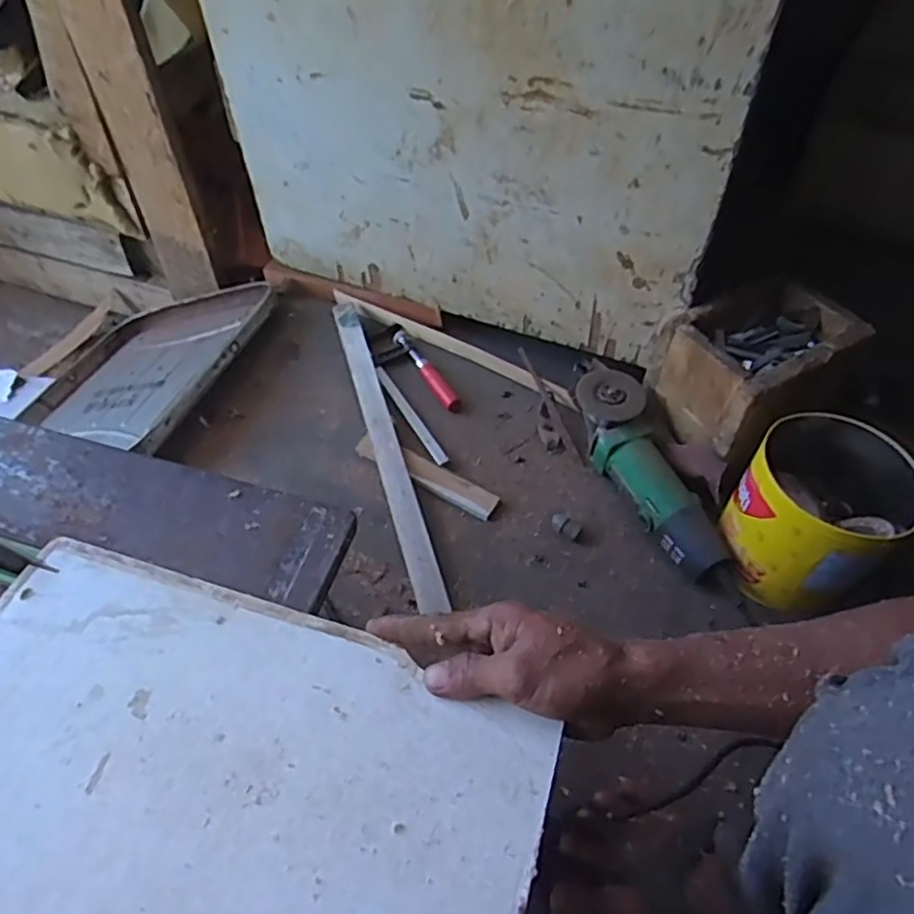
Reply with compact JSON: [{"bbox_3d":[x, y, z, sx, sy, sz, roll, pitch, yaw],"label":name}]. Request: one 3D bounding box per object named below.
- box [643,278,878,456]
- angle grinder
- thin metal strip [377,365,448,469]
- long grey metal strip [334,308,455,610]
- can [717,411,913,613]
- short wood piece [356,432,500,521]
[{"bbox_3d":[0.352,-0.114,0.819,0.202,0.108,0.153,-27,57,-21],"label":"box"},{"bbox_3d":[0.218,0.016,0.798,0.078,0.088,0.295,-15,54,-13],"label":"angle grinder"},{"bbox_3d":[-0.061,-0.056,0.885,0.018,0.005,0.175,-24,61,-22],"label":"thin metal strip"},{"bbox_3d":[-0.092,-0.030,0.852,0.033,0.012,0.481,-16,58,-6],"label":"long grey metal strip"},{"bbox_3d":[0.375,0.060,0.715,0.156,0.139,0.152,1,52,-1],"label":"can"},{"bbox_3d":[-0.038,0.019,0.832,0.191,0.017,0.037,24,55,16],"label":"short wood piece"}]

